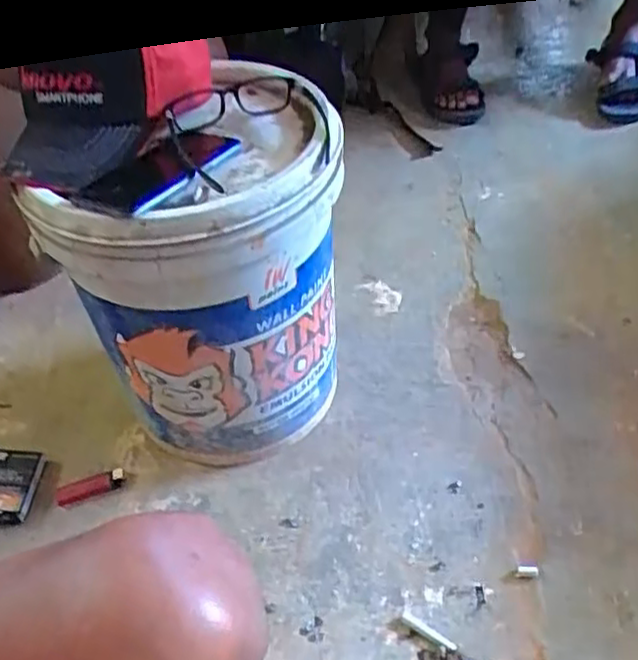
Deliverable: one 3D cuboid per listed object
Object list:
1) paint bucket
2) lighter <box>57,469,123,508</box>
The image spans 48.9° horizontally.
[{"bbox_3d":[-0.109,-0.066,0.816,0.275,0.363,0.307,0,45,7],"label":"paint bucket"},{"bbox_3d":[-0.272,0.190,0.838,0.078,0.014,0.029,-19,46,-13],"label":"lighter"}]

